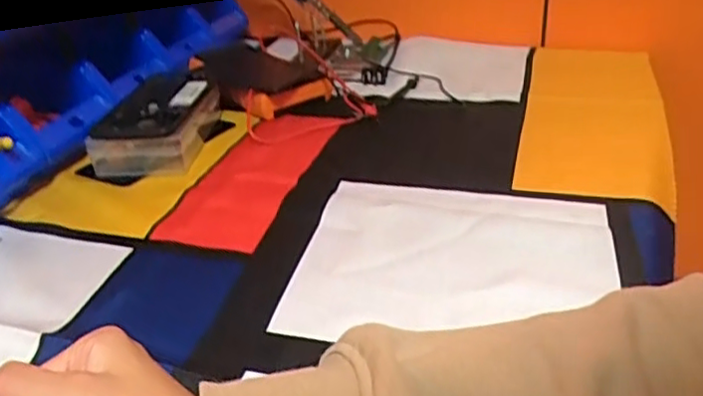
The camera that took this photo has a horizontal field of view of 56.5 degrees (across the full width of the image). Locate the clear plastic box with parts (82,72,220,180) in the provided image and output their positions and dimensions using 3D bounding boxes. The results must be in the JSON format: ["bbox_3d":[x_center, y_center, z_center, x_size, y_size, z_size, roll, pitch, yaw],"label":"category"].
[{"bbox_3d":[-0.184,-0.075,0.630,0.088,0.043,0.145,-2,29,4],"label":"clear plastic box with parts"}]

